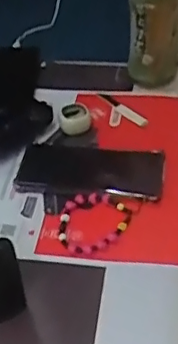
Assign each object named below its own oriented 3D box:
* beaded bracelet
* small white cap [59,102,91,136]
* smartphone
[{"bbox_3d":[0.001,0.051,0.598,0.068,0.013,0.083,20,47,24],"label":"beaded bracelet"},{"bbox_3d":[-0.018,-0.069,0.718,0.037,0.030,0.035,-2,42,2],"label":"small white cap"},{"bbox_3d":[0.003,-0.003,0.653,0.161,0.012,0.075,5,43,10],"label":"smartphone"}]

